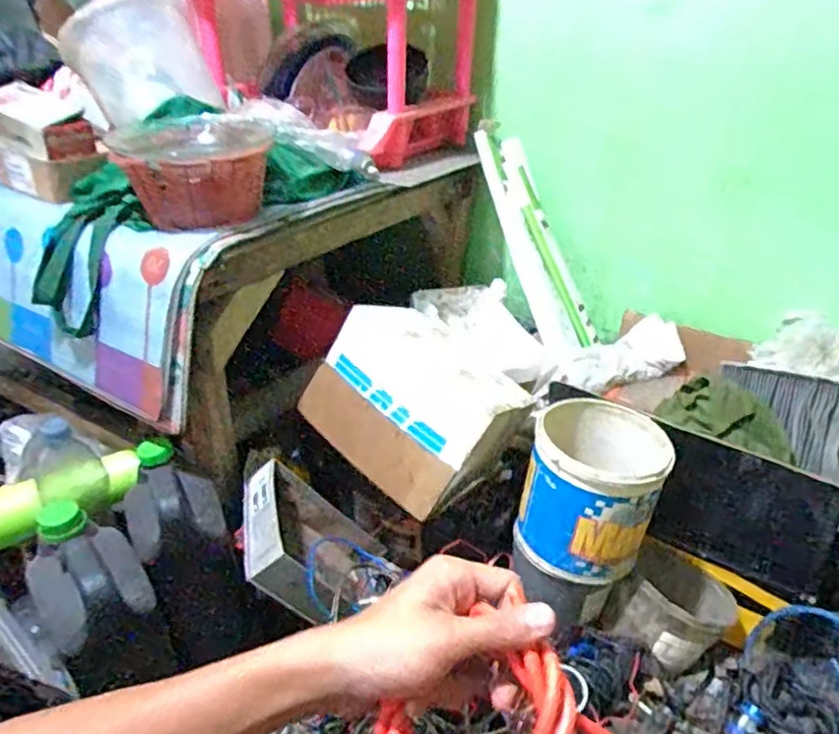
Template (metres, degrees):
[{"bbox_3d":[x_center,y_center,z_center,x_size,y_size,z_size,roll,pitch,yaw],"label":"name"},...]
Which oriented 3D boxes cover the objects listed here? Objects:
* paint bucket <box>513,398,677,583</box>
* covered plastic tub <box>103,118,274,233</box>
[{"bbox_3d":[0.246,0.174,0.892,0.180,0.177,0.187,15,33,21],"label":"paint bucket"},{"bbox_3d":[-0.294,-0.255,0.823,0.190,0.107,0.176,-9,32,-17],"label":"covered plastic tub"}]

